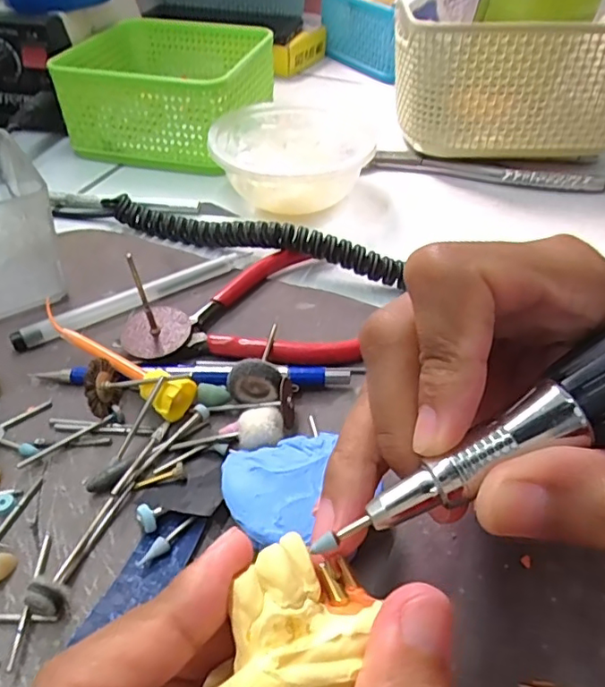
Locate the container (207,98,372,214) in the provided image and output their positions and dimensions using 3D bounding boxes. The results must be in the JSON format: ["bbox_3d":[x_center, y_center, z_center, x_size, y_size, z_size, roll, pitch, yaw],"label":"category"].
[{"bbox_3d":[-0.006,-0.123,0.367,0.098,0.042,0.117,-1,44,-2],"label":"container"}]

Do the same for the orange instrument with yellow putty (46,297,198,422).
[{"bbox_3d":[-0.086,0.007,0.245,0.086,0.016,0.018,23,48,22],"label":"orange instrument with yellow putty"}]

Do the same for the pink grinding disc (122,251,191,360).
[{"bbox_3d":[-0.068,-0.016,0.249,0.030,0.047,0.026,-4,44,-6],"label":"pink grinding disc"}]

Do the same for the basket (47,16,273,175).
[{"bbox_3d":[-0.098,-0.194,0.424,0.129,0.064,0.134,11,44,10],"label":"basket"}]

